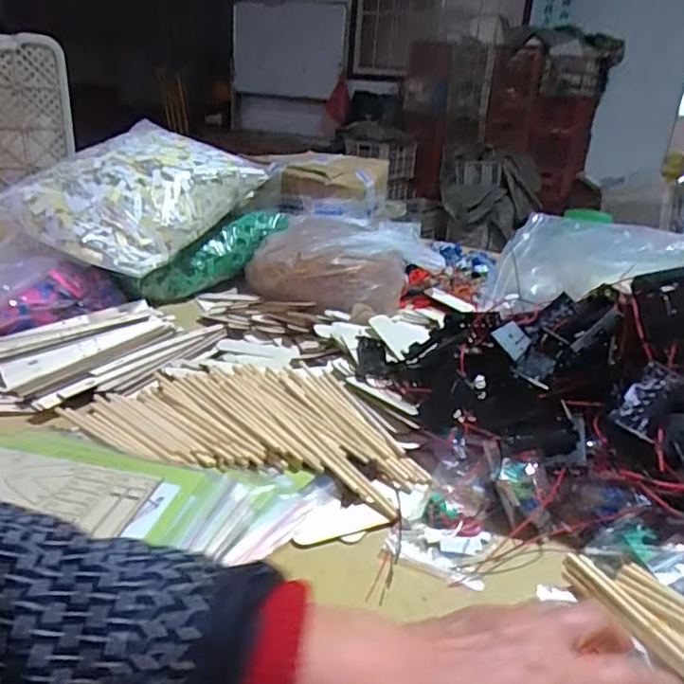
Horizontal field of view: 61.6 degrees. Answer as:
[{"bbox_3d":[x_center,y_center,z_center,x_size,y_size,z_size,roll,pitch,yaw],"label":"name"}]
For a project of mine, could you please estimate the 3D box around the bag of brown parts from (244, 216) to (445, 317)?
[{"bbox_3d":[0.008,-0.144,0.975,0.265,0.098,0.261,15,27,24],"label":"bag of brown parts"}]

